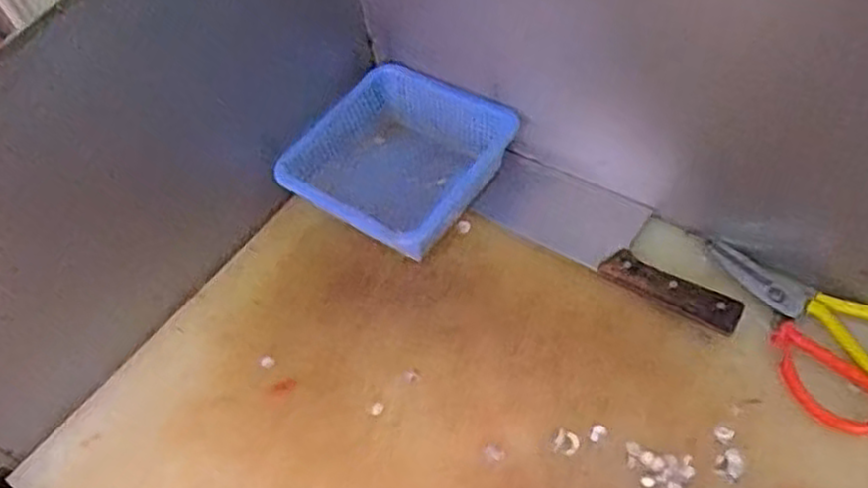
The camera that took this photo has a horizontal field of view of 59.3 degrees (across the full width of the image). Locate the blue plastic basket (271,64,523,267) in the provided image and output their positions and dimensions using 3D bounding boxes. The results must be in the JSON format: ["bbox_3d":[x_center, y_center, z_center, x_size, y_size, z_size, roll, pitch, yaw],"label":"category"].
[{"bbox_3d":[-0.030,-0.081,0.741,0.168,0.079,0.173,26,64,24],"label":"blue plastic basket"}]

